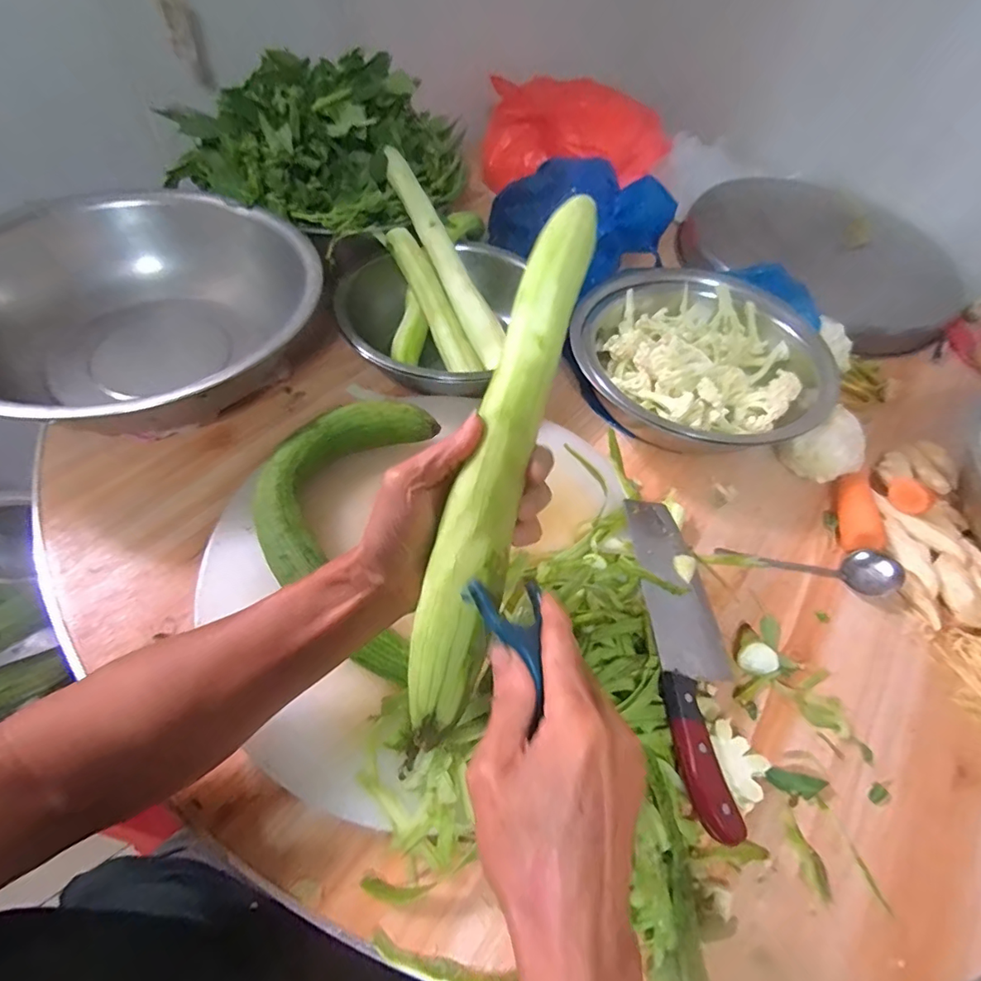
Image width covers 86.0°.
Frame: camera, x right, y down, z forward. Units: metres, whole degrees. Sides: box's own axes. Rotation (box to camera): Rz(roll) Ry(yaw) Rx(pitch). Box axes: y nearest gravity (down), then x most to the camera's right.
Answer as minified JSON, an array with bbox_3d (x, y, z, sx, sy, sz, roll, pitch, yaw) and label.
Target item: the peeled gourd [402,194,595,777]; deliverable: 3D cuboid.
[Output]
[{"bbox_3d":[0.011,-0.035,0.348,0.042,0.050,0.402,15,74,5],"label":"peeled gourd"}]

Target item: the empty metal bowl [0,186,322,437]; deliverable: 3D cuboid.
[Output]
[{"bbox_3d":[-0.369,-0.175,0.570,0.337,0.126,0.347,3,54,-4],"label":"empty metal bowl"}]

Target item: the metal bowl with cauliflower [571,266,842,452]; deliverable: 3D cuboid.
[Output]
[{"bbox_3d":[0.253,-0.151,0.648,0.242,0.104,0.284,-36,65,-27],"label":"metal bowl with cauliflower"}]

